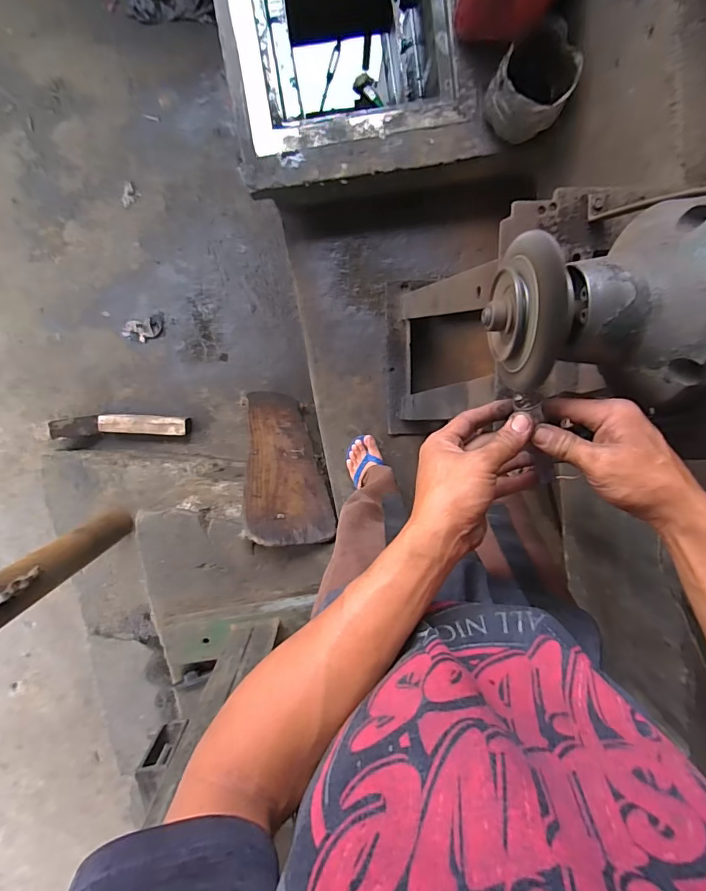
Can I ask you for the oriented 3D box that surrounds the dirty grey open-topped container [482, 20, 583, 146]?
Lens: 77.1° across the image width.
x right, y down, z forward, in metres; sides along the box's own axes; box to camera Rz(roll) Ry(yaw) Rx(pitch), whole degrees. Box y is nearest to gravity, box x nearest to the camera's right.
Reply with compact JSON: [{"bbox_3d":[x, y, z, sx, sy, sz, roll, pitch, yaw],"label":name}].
[{"bbox_3d":[0.387,-0.776,0.956,0.156,0.130,0.160,0,100,-1],"label":"dirty grey open-topped container"}]

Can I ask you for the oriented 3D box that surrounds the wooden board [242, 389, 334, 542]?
[{"bbox_3d":[-0.262,0.016,1.665,0.259,0.931,0.046,6,121,-16],"label":"wooden board"}]

